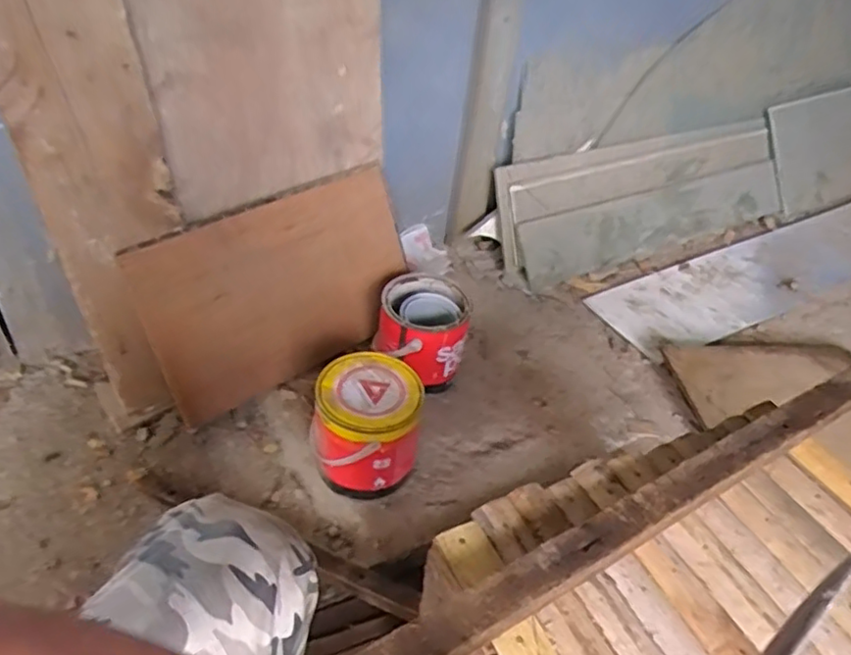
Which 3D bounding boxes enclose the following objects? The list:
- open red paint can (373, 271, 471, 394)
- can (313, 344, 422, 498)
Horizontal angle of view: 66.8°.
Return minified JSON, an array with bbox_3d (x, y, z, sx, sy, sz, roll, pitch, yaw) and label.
[{"bbox_3d":[-0.010,0.018,1.140,0.152,0.153,0.180,3,42,-7],"label":"open red paint can"},{"bbox_3d":[-0.085,0.157,0.960,0.145,0.194,0.144,5,41,-4],"label":"can"}]

